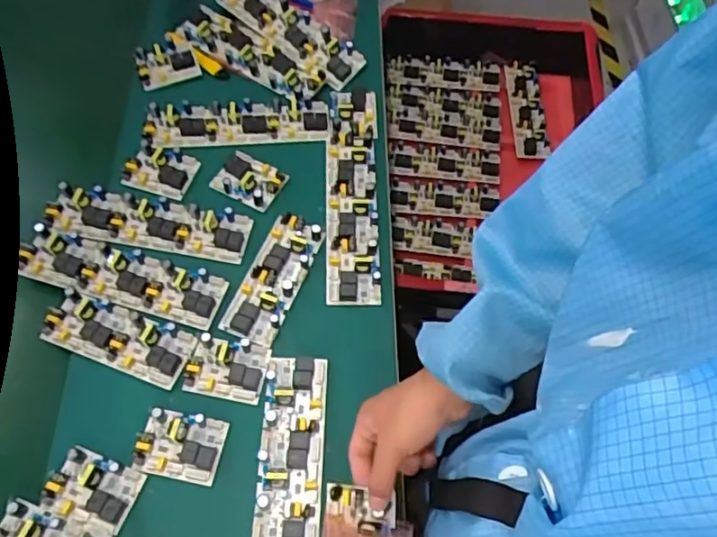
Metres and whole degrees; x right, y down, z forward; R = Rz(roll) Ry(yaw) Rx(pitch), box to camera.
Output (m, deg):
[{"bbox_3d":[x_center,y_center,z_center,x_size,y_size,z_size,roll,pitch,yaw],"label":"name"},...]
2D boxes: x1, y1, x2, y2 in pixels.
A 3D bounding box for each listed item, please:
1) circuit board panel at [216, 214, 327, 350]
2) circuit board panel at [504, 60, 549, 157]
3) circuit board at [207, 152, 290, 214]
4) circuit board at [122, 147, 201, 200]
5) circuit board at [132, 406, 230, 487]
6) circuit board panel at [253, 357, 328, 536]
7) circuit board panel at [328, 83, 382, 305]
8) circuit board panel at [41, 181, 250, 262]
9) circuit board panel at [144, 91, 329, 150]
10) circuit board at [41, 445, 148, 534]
[{"bbox_3d":[-0.097,0.005,0.692,0.062,0.017,0.161,20,62,8],"label":"circuit board panel"},{"bbox_3d":[0.332,-0.323,1.189,0.062,0.018,0.245,2,61,0],"label":"circuit board panel"},{"bbox_3d":[-0.136,-0.114,0.756,0.082,0.016,0.061,25,63,10],"label":"circuit board"},{"bbox_3d":[-0.249,-0.125,0.761,0.078,0.011,0.062,12,61,3],"label":"circuit board"},{"bbox_3d":[-0.177,0.173,0.595,0.080,0.023,0.062,10,61,2],"label":"circuit board"},{"bbox_3d":[-0.067,0.198,0.587,0.061,0.021,0.231,3,61,-2],"label":"circuit board panel"},{"bbox_3d":[-0.007,-0.104,0.757,0.062,0.014,0.321,1,61,-3],"label":"circuit board panel"},{"bbox_3d":[-0.252,-0.055,0.719,0.238,0.017,0.062,9,61,2],"label":"circuit board panel"},{"bbox_3d":[-0.161,-0.196,0.803,0.234,0.014,0.067,-4,61,-5],"label":"circuit board panel"},{"bbox_3d":[-0.257,0.213,0.578,0.082,0.018,0.066,19,62,7],"label":"circuit board"}]

